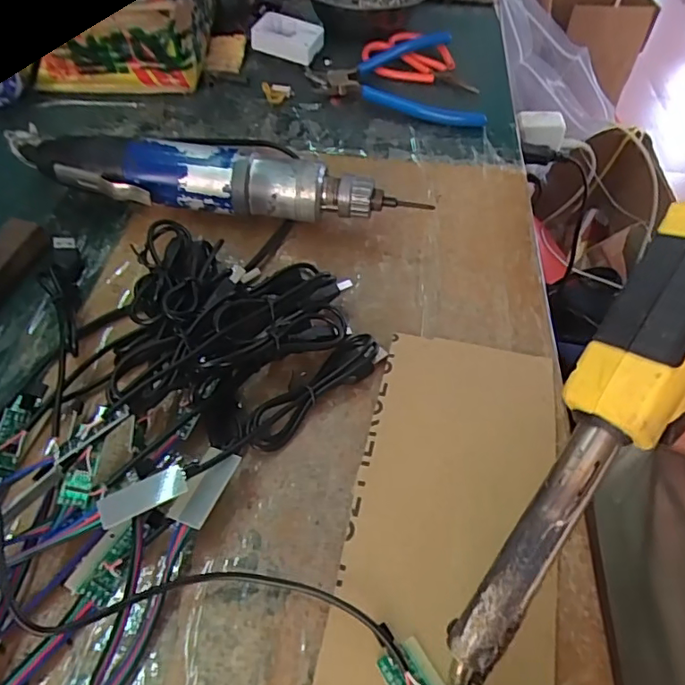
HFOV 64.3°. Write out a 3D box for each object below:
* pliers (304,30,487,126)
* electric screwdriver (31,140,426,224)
[{"bbox_3d":[0.041,-0.225,0.466,0.134,0.022,0.128,-5,52,-7],"label":"pliers"},{"bbox_3d":[-0.074,-0.094,0.338,0.237,0.044,0.033,8,52,4],"label":"electric screwdriver"}]

